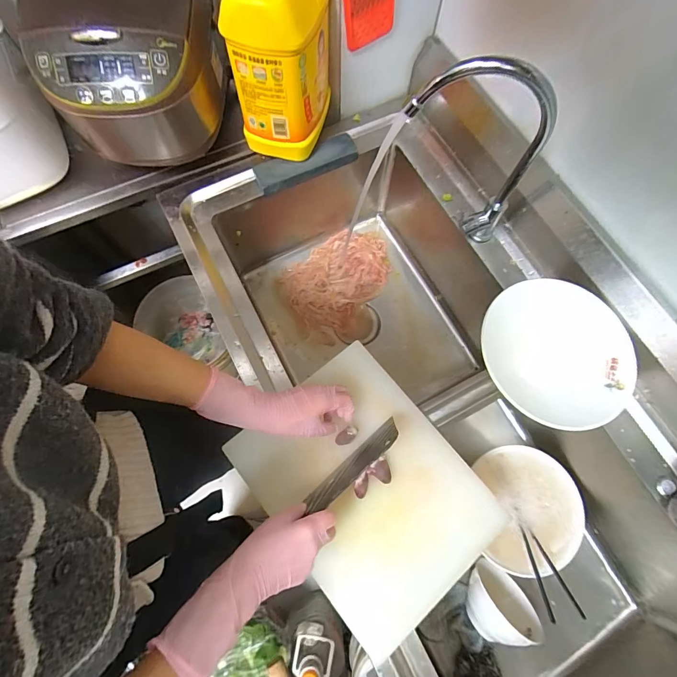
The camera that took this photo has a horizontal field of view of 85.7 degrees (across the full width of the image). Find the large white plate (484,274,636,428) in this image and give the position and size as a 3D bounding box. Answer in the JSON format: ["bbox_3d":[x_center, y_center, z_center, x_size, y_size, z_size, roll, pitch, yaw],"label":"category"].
[{"bbox_3d":[0.344,0.016,0.564,0.229,0.030,0.222,0,72,0],"label":"large white plate"}]

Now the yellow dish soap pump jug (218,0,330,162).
[{"bbox_3d":[-0.089,-0.469,0.581,0.126,0.260,0.194,13,73,4],"label":"yellow dish soap pump jug"}]

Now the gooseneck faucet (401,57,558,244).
[{"bbox_3d":[0.188,-0.261,0.556,0.195,0.298,0.052,18,73,6],"label":"gooseneck faucet"}]

